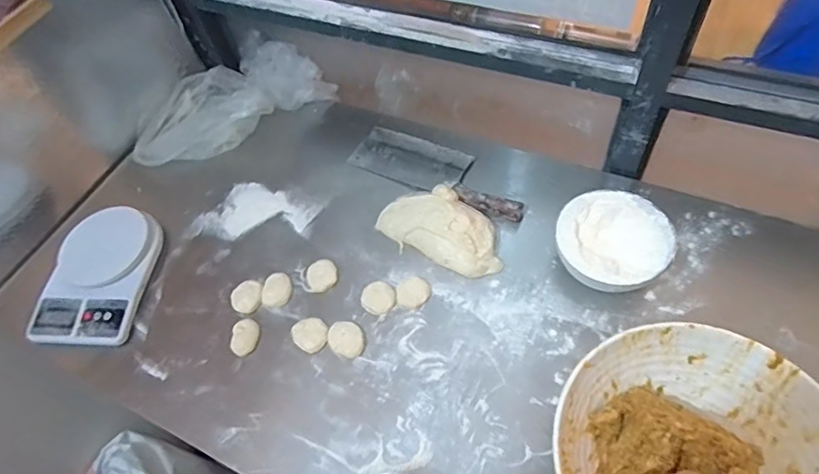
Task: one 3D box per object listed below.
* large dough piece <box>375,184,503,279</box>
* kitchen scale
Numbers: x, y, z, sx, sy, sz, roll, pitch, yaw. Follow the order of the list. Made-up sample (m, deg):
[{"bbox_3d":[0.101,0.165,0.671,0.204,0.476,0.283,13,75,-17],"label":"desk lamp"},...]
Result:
[{"bbox_3d":[0.046,-0.017,0.734,0.193,0.045,0.105,21,63,20],"label":"large dough piece"},{"bbox_3d":[-0.461,0.055,0.772,0.150,0.042,0.218,-1,57,7],"label":"kitchen scale"}]

